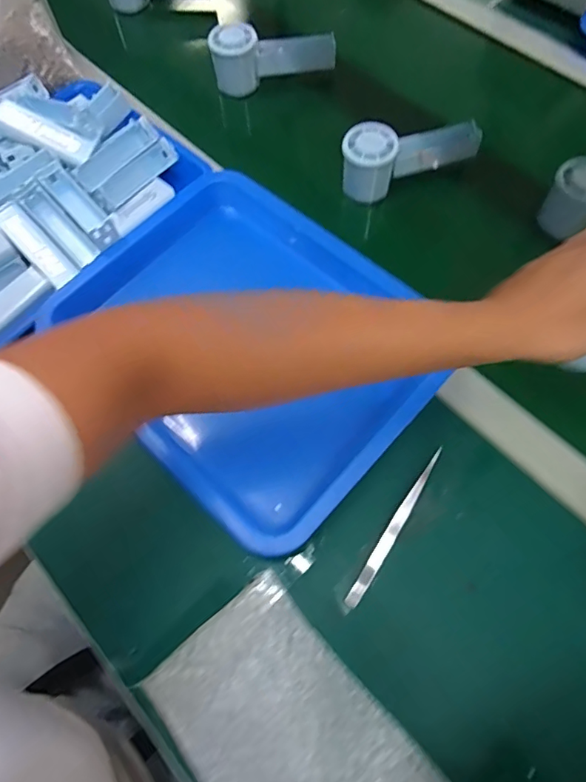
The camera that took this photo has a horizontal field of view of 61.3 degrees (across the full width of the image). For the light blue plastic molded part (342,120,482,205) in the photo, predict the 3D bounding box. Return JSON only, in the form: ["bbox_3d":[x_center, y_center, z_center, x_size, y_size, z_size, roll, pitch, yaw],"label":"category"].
[{"bbox_3d":[0.124,-0.257,0.534,0.150,0.053,0.050,-21,68,-7],"label":"light blue plastic molded part"}]

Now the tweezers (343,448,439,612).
[{"bbox_3d":[0.084,0.108,0.398,0.011,0.009,0.141,31,71,14],"label":"tweezers"}]

